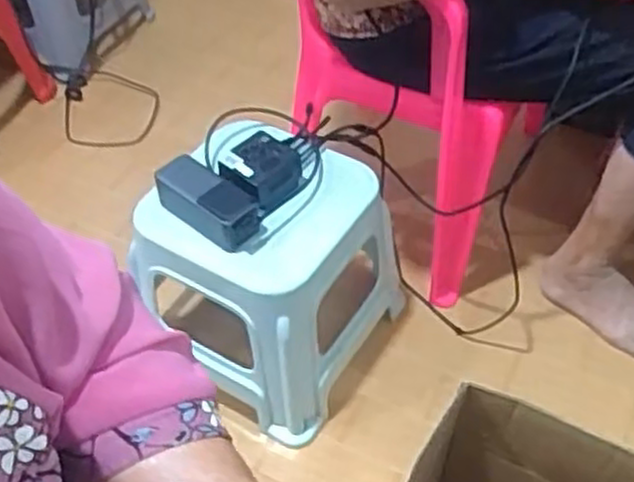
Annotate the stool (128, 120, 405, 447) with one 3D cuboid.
[{"bbox_3d":[-0.052,0.036,1.030,0.254,0.312,0.294,22,53,22],"label":"stool"}]

